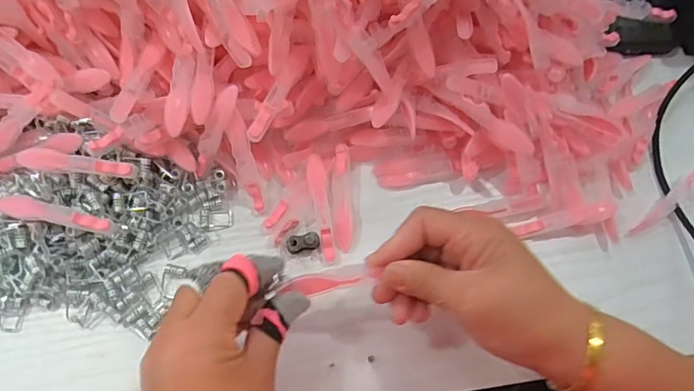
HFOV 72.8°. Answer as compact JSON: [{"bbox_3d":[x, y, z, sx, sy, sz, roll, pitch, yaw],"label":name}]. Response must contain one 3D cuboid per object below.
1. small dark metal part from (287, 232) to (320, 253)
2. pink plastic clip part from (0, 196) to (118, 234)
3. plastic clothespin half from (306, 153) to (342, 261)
[{"bbox_3d":[-0.031,0.034,0.335,0.023,0.009,0.011,-10,68,-4],"label":"small dark metal part"},{"bbox_3d":[-0.192,0.013,0.313,0.075,0.011,0.013,11,68,2],"label":"pink plastic clip part"},{"bbox_3d":[-0.018,0.009,0.342,0.013,0.006,0.079,-11,81,-5],"label":"plastic clothespin half"}]

